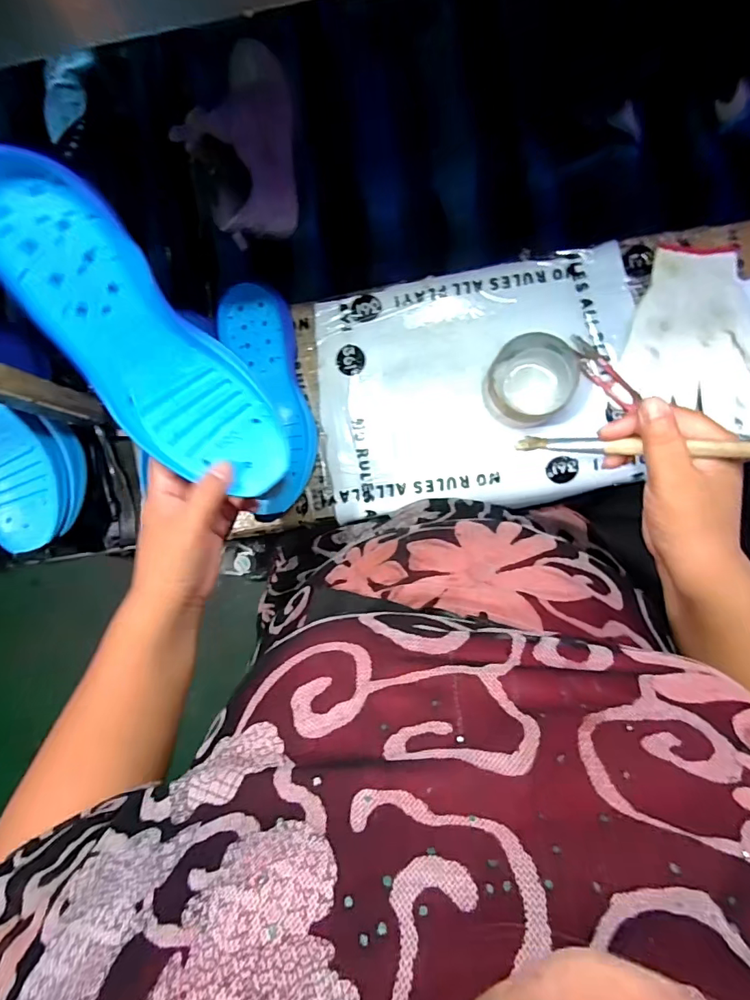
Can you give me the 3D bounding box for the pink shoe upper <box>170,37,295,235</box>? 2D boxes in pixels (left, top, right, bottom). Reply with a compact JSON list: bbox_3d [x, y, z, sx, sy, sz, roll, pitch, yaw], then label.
[{"bbox_3d":[-0.154,-0.425,0.557,0.107,0.080,0.237,-3,88,7],"label":"pink shoe upper"}]

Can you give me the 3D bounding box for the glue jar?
[{"bbox_3d":[0.154,-0.118,0.484,0.080,0.045,0.085,0,88,7],"label":"glue jar"}]

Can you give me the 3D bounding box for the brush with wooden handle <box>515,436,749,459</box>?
[{"bbox_3d":[0.172,-0.036,0.328,0.155,0.008,0.010,7,89,38],"label":"brush with wooden handle"}]

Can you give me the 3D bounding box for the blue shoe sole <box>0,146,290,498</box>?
[{"bbox_3d":[-0.154,-0.097,0.322,0.081,0.024,0.241,-35,118,5],"label":"blue shoe sole"}]

